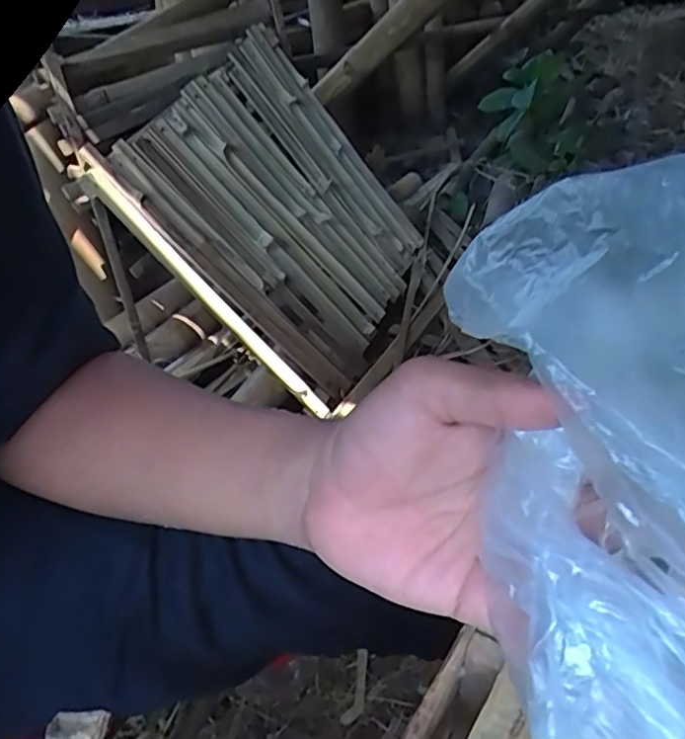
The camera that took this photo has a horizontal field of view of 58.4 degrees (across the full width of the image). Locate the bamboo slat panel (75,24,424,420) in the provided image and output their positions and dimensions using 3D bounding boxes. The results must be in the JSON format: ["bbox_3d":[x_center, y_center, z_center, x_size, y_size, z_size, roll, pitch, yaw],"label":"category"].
[{"bbox_3d":[-0.085,-0.250,1.032,0.026,0.503,0.451,-10,38,49],"label":"bamboo slat panel"}]

